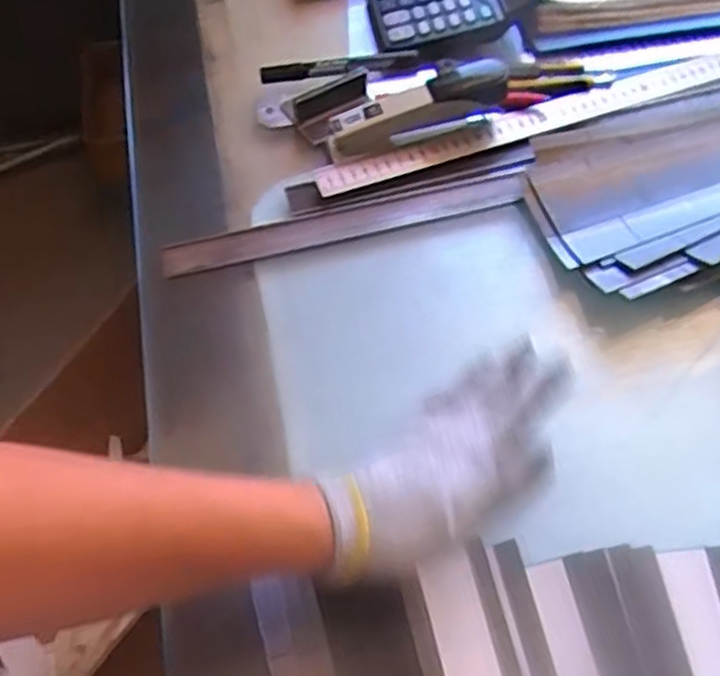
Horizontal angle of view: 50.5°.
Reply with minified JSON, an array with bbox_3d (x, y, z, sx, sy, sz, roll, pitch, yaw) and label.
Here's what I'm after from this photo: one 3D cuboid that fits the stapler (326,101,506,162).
[{"bbox_3d":[0.048,-0.171,0.625,0.144,0.030,0.017,-15,60,-8],"label":"stapler"}]

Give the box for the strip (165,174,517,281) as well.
[{"bbox_3d":[-0.008,-0.089,0.593,0.286,0.008,0.028,-13,67,-10],"label":"strip"}]

